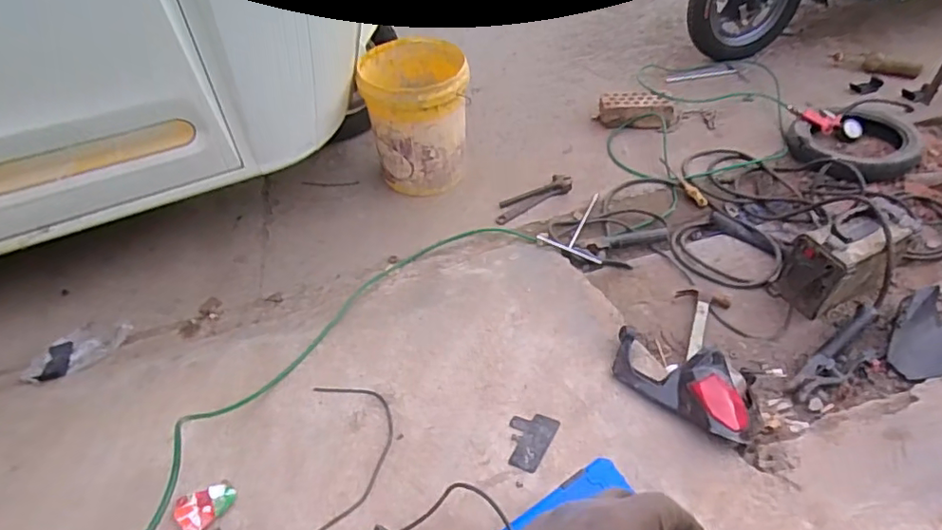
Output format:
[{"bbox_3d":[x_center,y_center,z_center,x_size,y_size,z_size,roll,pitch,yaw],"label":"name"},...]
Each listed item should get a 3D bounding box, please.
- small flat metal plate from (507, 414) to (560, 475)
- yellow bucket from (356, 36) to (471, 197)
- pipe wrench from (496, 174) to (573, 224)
[{"bbox_3d":[0.102,0.314,1.040,0.082,0.008,0.124,18,49,20],"label":"small flat metal plate"},{"bbox_3d":[-0.149,-0.406,1.619,0.280,0.351,0.271,-8,45,-5],"label":"yellow bucket"},{"bbox_3d":[0.184,-0.201,1.708,0.272,0.040,0.087,-23,38,-22],"label":"pipe wrench"}]

